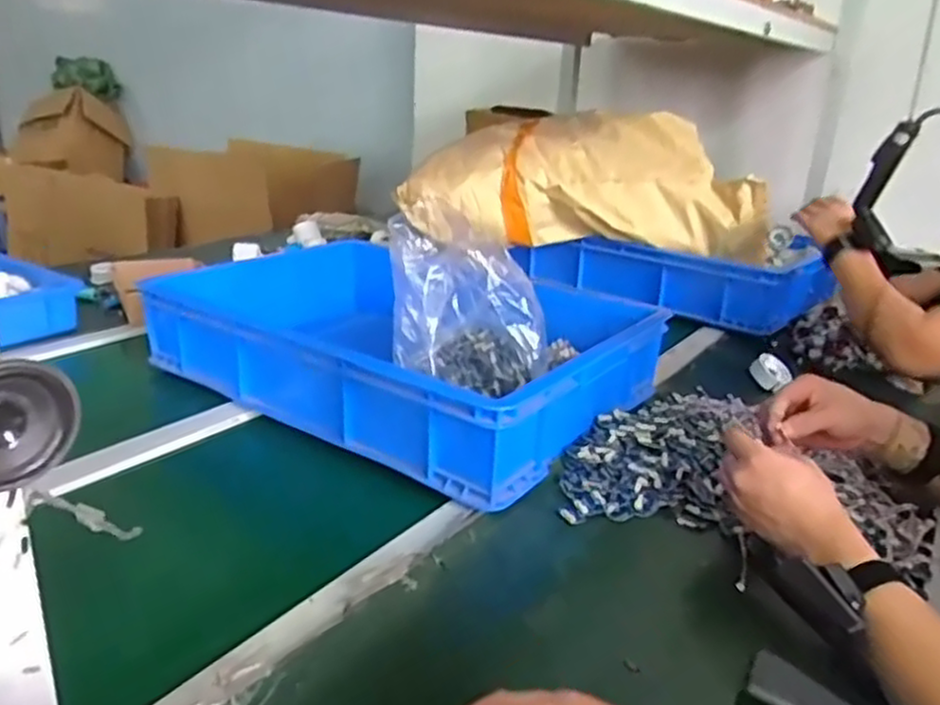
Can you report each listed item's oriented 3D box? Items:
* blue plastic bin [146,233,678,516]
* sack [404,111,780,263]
[{"bbox_3d":[-0.077,-0.018,0.959,0.557,0.108,0.412,18,25,31],"label":"blue plastic bin"},{"bbox_3d":[0.223,-0.330,1.382,0.680,0.222,0.268,6,21,4],"label":"sack"}]

